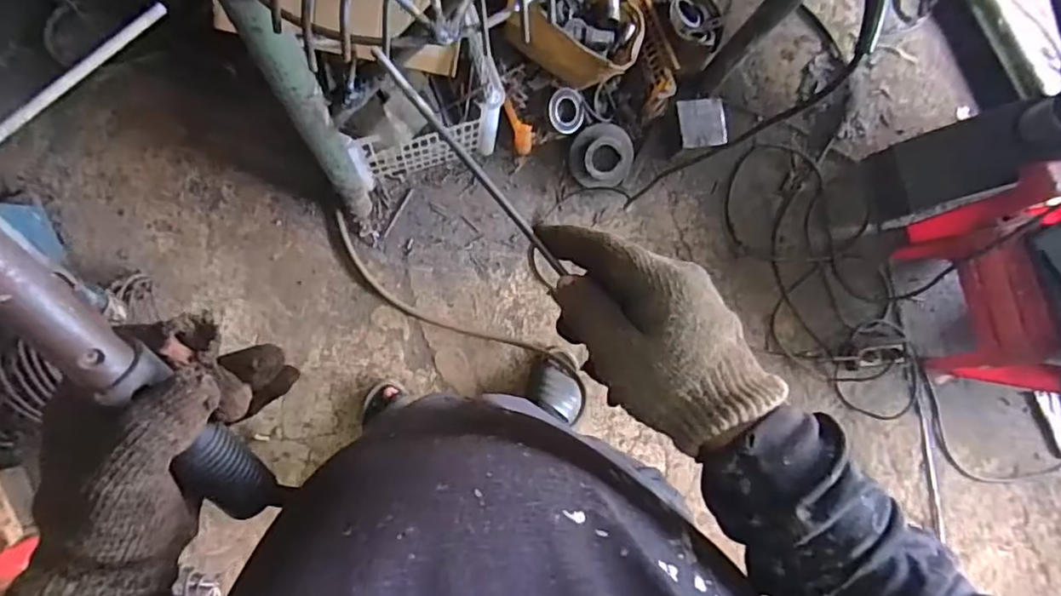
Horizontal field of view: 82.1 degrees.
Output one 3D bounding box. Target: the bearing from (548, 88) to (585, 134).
[{"bbox_3d":[0.074,-0.385,1.255,0.087,0.014,0.088,-6,101,-34],"label":"bearing"}]

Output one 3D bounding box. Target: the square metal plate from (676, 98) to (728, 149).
[{"bbox_3d":[0.361,-0.366,1.274,0.093,0.010,0.100,-11,99,5],"label":"square metal plate"}]

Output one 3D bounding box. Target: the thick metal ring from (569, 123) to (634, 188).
[{"bbox_3d":[0.151,-0.301,1.288,0.129,0.042,0.129,-1,114,-10],"label":"thick metal ring"}]

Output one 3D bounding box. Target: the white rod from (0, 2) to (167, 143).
[{"bbox_3d":[-0.179,-0.082,0.234,0.006,0.007,0.096,40,73,-5],"label":"white rod"}]

